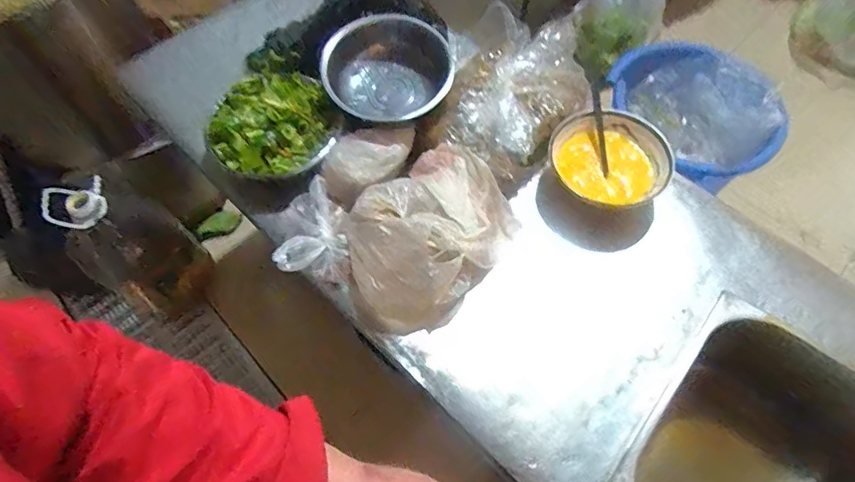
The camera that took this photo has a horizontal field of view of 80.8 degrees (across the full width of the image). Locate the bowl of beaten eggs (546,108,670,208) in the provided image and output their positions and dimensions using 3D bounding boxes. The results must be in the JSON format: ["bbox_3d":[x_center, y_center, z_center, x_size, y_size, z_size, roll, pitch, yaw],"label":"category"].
[{"bbox_3d":[0.328,-0.153,0.878,0.191,0.061,0.186,36,68,18],"label":"bowl of beaten eggs"}]

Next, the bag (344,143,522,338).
[{"bbox_3d":[-0.009,-0.009,0.805,0.217,0.119,0.303,35,67,18],"label":"bag"}]

